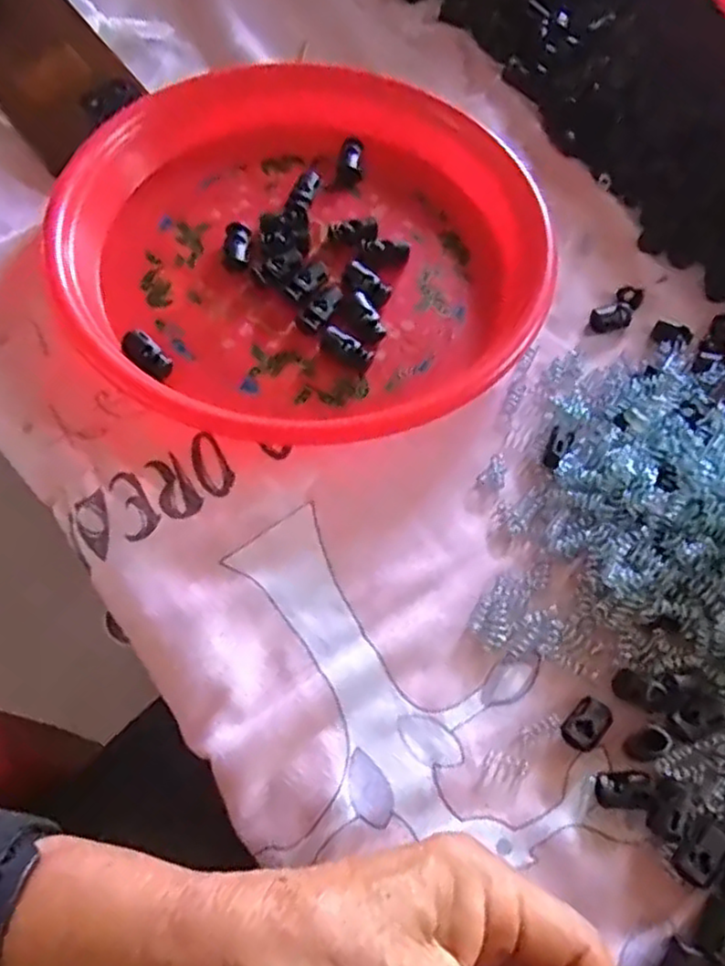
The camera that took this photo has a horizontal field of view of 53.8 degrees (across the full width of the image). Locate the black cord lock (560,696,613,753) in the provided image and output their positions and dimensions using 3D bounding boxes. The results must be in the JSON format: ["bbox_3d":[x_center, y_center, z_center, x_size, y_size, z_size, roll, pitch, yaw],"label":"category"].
[{"bbox_3d":[0.089,0.095,0.282,0.014,0.007,0.021,41,68,15],"label":"black cord lock"}]

